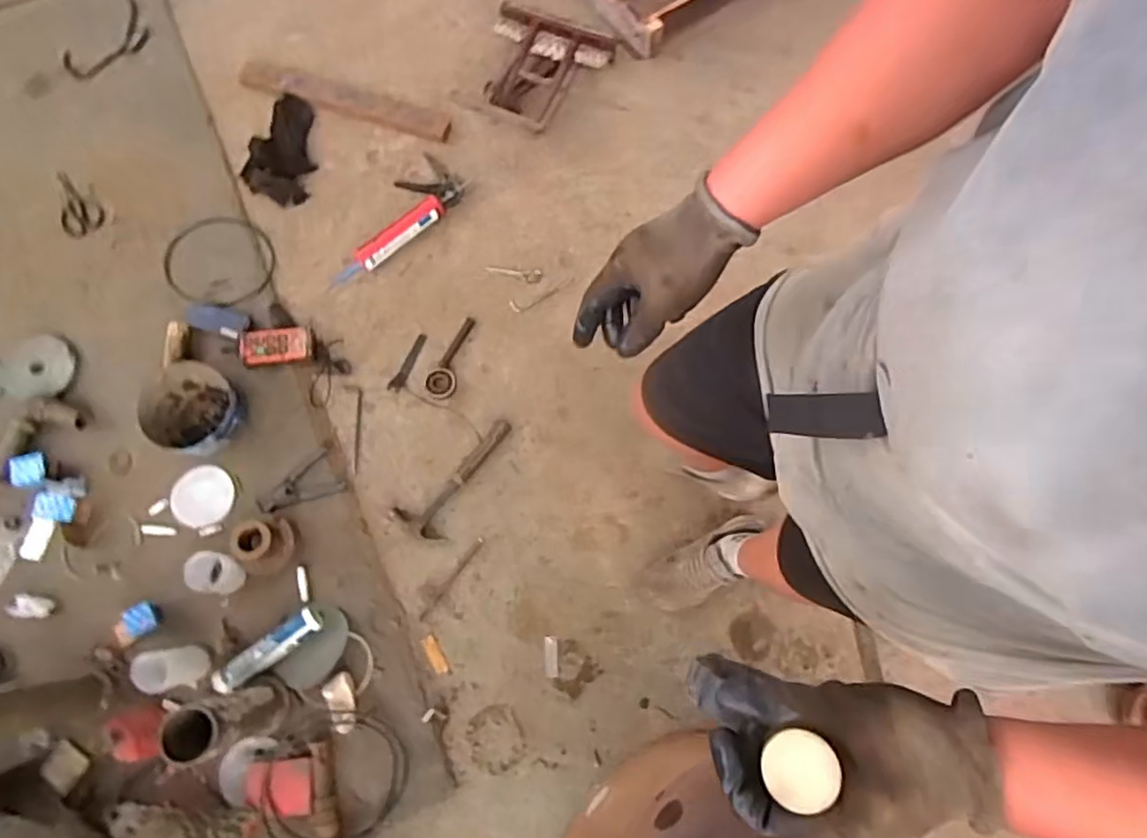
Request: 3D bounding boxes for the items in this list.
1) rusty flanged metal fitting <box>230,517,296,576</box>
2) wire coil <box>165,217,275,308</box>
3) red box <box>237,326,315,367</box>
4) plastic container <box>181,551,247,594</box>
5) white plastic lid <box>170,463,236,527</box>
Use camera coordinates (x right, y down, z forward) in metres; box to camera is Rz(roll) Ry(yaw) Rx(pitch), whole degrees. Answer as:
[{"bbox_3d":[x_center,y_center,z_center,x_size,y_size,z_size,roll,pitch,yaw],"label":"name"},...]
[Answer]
[{"bbox_3d":[-0.625,0.246,1.311,0.116,0.098,0.120,-16,72,-7],"label":"rusty flanged metal fitting"},{"bbox_3d":[-0.866,-0.385,1.593,0.275,0.016,0.254,-1,67,2],"label":"wire coil"},{"bbox_3d":[-0.675,-0.164,1.484,0.173,0.040,0.086,-9,72,-5],"label":"red box"},{"bbox_3d":[-0.705,0.305,1.291,0.087,0.082,0.074,8,70,2],"label":"plastic container"},{"bbox_3d":[-0.784,0.162,1.382,0.128,0.008,0.129,-4,70,-3],"label":"white plastic lid"}]

